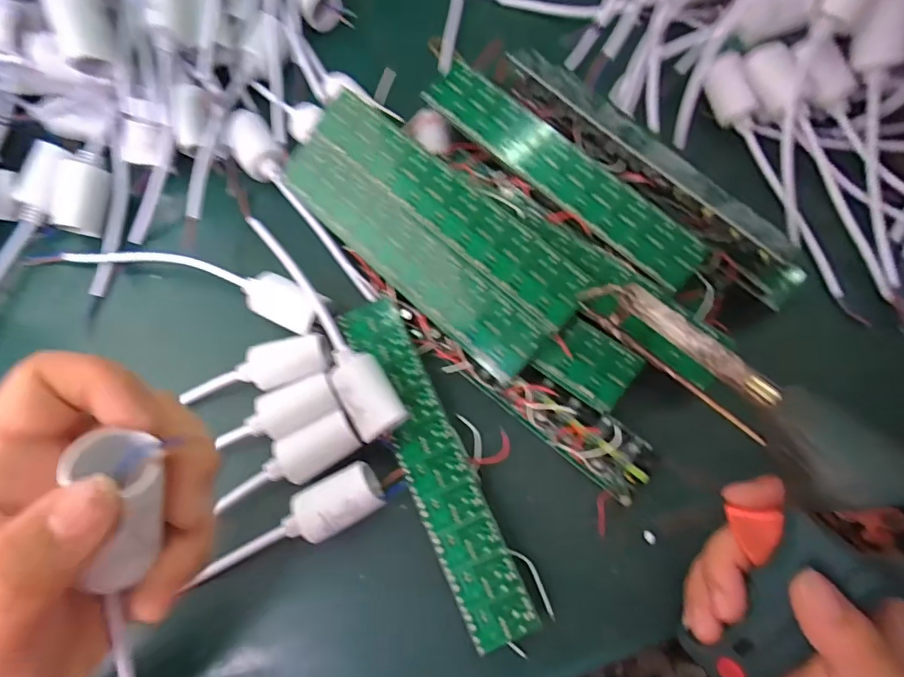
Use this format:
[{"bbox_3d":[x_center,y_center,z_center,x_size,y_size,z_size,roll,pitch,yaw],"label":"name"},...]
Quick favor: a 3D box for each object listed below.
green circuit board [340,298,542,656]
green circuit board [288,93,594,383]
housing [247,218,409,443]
[{"bbox_3d":[-0.012,0.068,0.284,0.035,0.012,0.199,-24,73,-9],"label":"green circuit board"},{"bbox_3d":[-0.017,-0.065,0.300,0.195,0.006,0.075,42,100,12],"label":"green circuit board"},{"bbox_3d":[-0.080,-0.018,0.295,0.028,0.024,0.172,-30,75,-11],"label":"housing"}]

